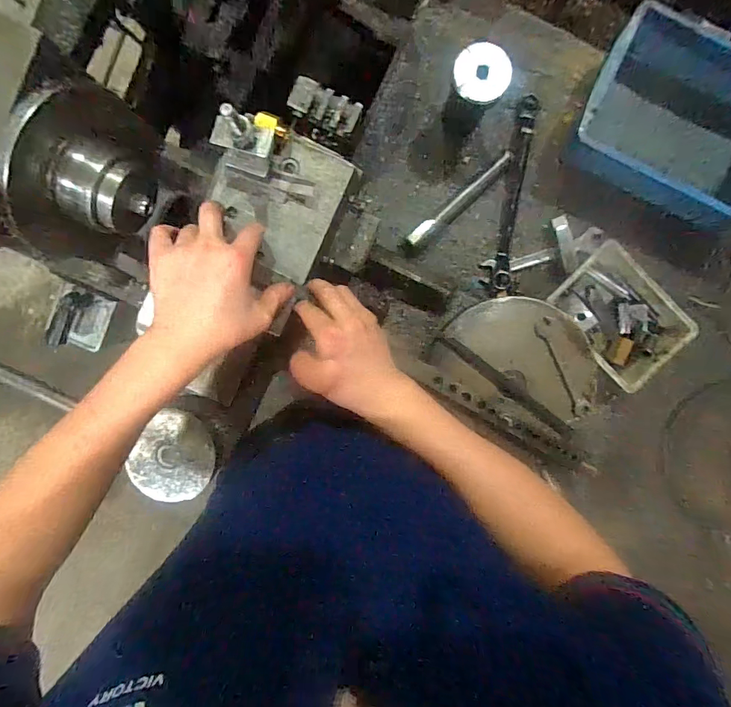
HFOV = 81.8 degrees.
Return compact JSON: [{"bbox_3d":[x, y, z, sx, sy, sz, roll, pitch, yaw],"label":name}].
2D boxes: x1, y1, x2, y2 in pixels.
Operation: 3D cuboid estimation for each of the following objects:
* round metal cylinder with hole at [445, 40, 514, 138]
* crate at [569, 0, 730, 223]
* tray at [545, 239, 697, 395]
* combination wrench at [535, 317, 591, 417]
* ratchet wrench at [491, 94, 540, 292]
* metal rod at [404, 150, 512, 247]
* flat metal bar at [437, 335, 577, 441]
[{"bbox_3d":[0.132,-0.320,0.517,0.062,0.100,0.061,0,95,0],"label":"round metal cylinder with hole"},{"bbox_3d":[0.409,-0.284,0.531,0.271,0.080,0.185,27,94,-2],"label":"crate"},{"bbox_3d":[0.338,-0.050,0.572,0.124,0.044,0.174,-43,94,3],"label":"tray"},{"bbox_3d":[0.214,0.015,0.461,0.022,0.004,0.116,-24,94,2],"label":"combination wrench"},{"bbox_3d":[0.203,-0.216,0.573,0.026,0.023,0.256,8,95,-1],"label":"ratchet wrench"},{"bbox_3d":[0.129,-0.207,0.574,0.179,0.024,0.020,-40,94,3],"label":"metal rod"},{"bbox_3d":[0.155,0.037,0.458,0.174,0.007,0.015,37,94,-3],"label":"flat metal bar"}]

